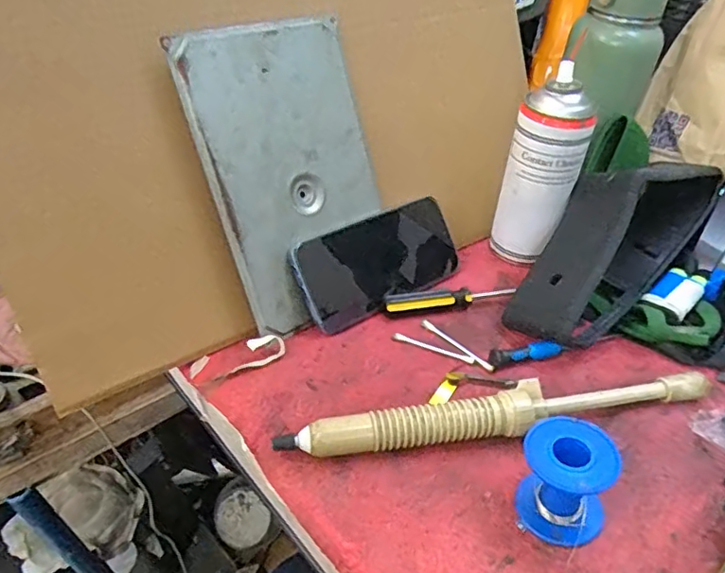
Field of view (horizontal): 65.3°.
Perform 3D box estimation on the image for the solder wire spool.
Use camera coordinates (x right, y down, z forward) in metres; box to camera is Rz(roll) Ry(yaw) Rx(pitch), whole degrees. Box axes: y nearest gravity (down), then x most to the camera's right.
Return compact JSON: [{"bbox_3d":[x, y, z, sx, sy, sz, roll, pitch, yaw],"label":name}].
[{"bbox_3d":[0.126,0.120,0.352,0.057,0.057,0.054,24,47,24],"label":"solder wire spool"}]

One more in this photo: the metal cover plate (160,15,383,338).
[{"bbox_3d":[-0.053,-0.094,0.469,0.151,0.228,0.012,-28,21,-35],"label":"metal cover plate"}]

